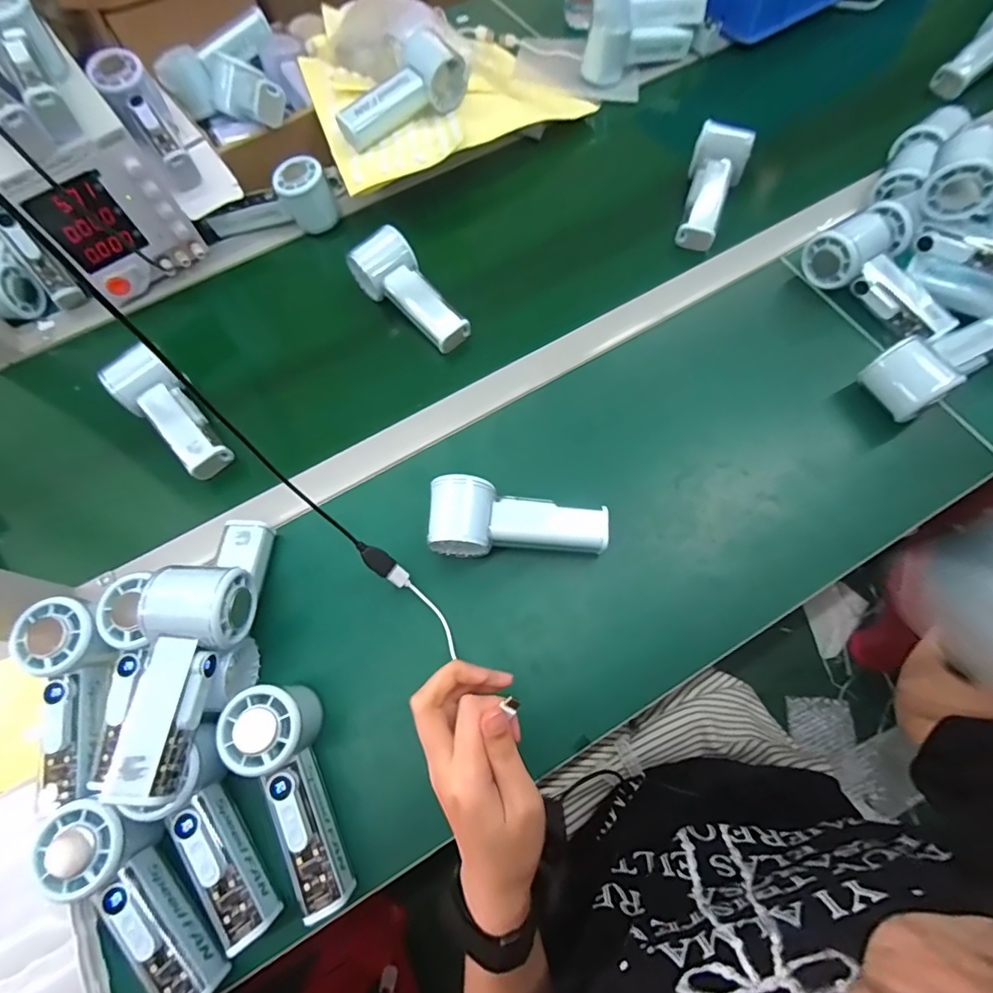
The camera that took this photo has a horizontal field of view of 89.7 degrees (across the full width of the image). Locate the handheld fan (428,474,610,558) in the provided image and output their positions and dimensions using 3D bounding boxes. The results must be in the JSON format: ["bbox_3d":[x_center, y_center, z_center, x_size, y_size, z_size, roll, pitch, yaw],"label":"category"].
[{"bbox_3d":[0.020,0.020,0.425,0.152,0.047,0.064,0,70,0],"label":"handheld fan"}]

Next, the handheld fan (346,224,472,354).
[{"bbox_3d":[-0.091,-0.213,0.538,0.058,0.057,0.146,-40,71,-12],"label":"handheld fan"}]

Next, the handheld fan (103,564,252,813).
[{"bbox_3d":[-0.224,0.122,0.345,0.060,0.047,0.150,8,69,6],"label":"handheld fan"}]

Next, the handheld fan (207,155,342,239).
[{"bbox_3d":[-0.260,-0.335,0.575,0.146,0.059,0.053,-23,71,-8],"label":"handheld fan"}]

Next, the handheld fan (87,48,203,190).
[{"bbox_3d":[-0.382,-0.411,0.552,0.053,0.064,0.157,-32,94,-11],"label":"handheld fan"}]

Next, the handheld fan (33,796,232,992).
[{"bbox_3d":[-0.238,0.266,0.330,0.054,0.049,0.151,-40,74,-13],"label":"handheld fan"}]

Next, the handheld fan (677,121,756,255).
[{"bbox_3d":[0.239,-0.351,0.562,0.059,0.046,0.135,23,72,7],"label":"handheld fan"}]

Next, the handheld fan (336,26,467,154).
[{"bbox_3d":[-0.116,-0.460,0.563,0.154,0.047,0.080,-32,70,-10],"label":"handheld fan"}]

